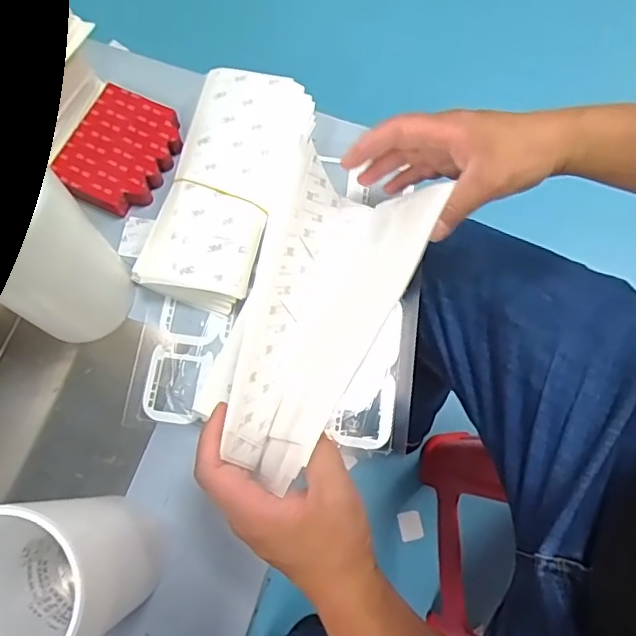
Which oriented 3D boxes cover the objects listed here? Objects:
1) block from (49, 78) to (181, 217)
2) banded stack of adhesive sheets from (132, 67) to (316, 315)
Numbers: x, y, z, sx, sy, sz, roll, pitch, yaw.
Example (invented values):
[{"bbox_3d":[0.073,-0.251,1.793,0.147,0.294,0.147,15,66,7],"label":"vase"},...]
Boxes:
[{"bbox_3d":[-0.182,-0.152,0.517,0.087,0.024,0.112,25,74,6],"label":"block"},{"bbox_3d":[-0.076,-0.116,0.502,0.107,0.039,0.216,15,74,3],"label":"banded stack of adhesive sheets"}]

